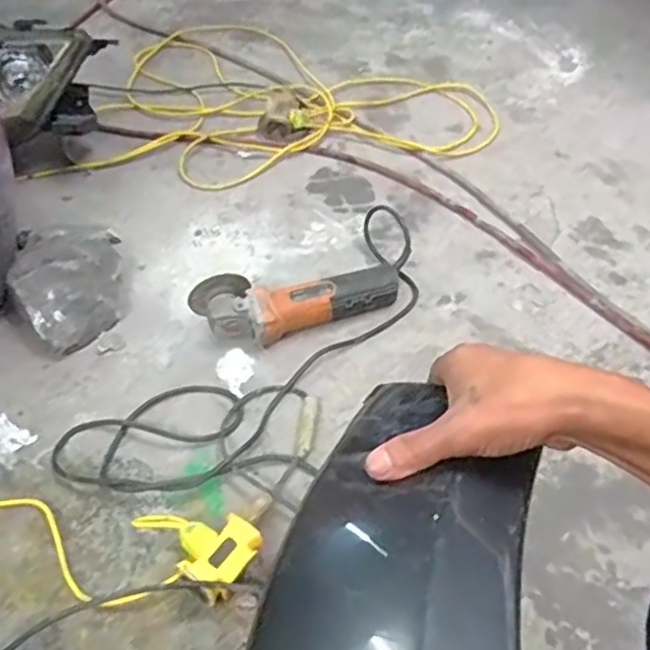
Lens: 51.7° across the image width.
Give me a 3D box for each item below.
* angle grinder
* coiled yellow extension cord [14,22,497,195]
[{"bbox_3d":[-0.040,-0.029,0.971,0.300,0.074,0.099,-8,50,-7],"label":"angle grinder"},{"bbox_3d":[-0.095,-0.504,1.410,0.834,0.039,0.595,-7,50,-6],"label":"coiled yellow extension cord"}]

